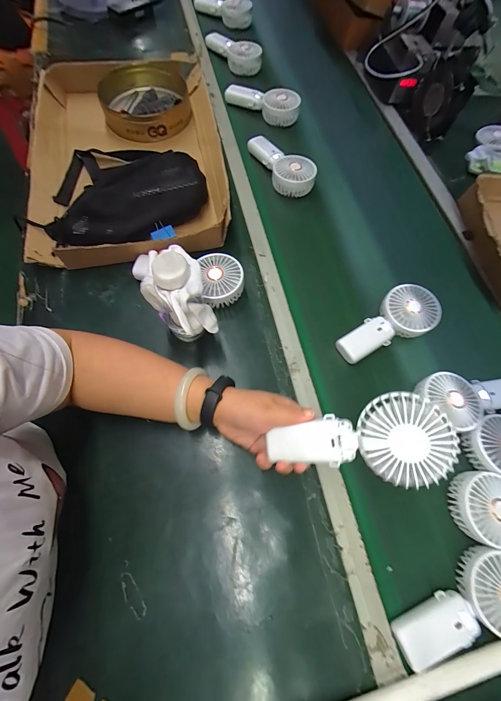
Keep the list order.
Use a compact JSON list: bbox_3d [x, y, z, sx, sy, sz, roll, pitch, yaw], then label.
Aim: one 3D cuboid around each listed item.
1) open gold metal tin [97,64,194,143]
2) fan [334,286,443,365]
[{"bbox_3d":[-0.233,-0.551,0.630,0.183,0.074,0.182,2,66,-5],"label":"open gold metal tin"},{"bbox_3d":[0.233,-0.044,0.482,0.187,0.034,0.084,-29,72,-14],"label":"fan"}]

